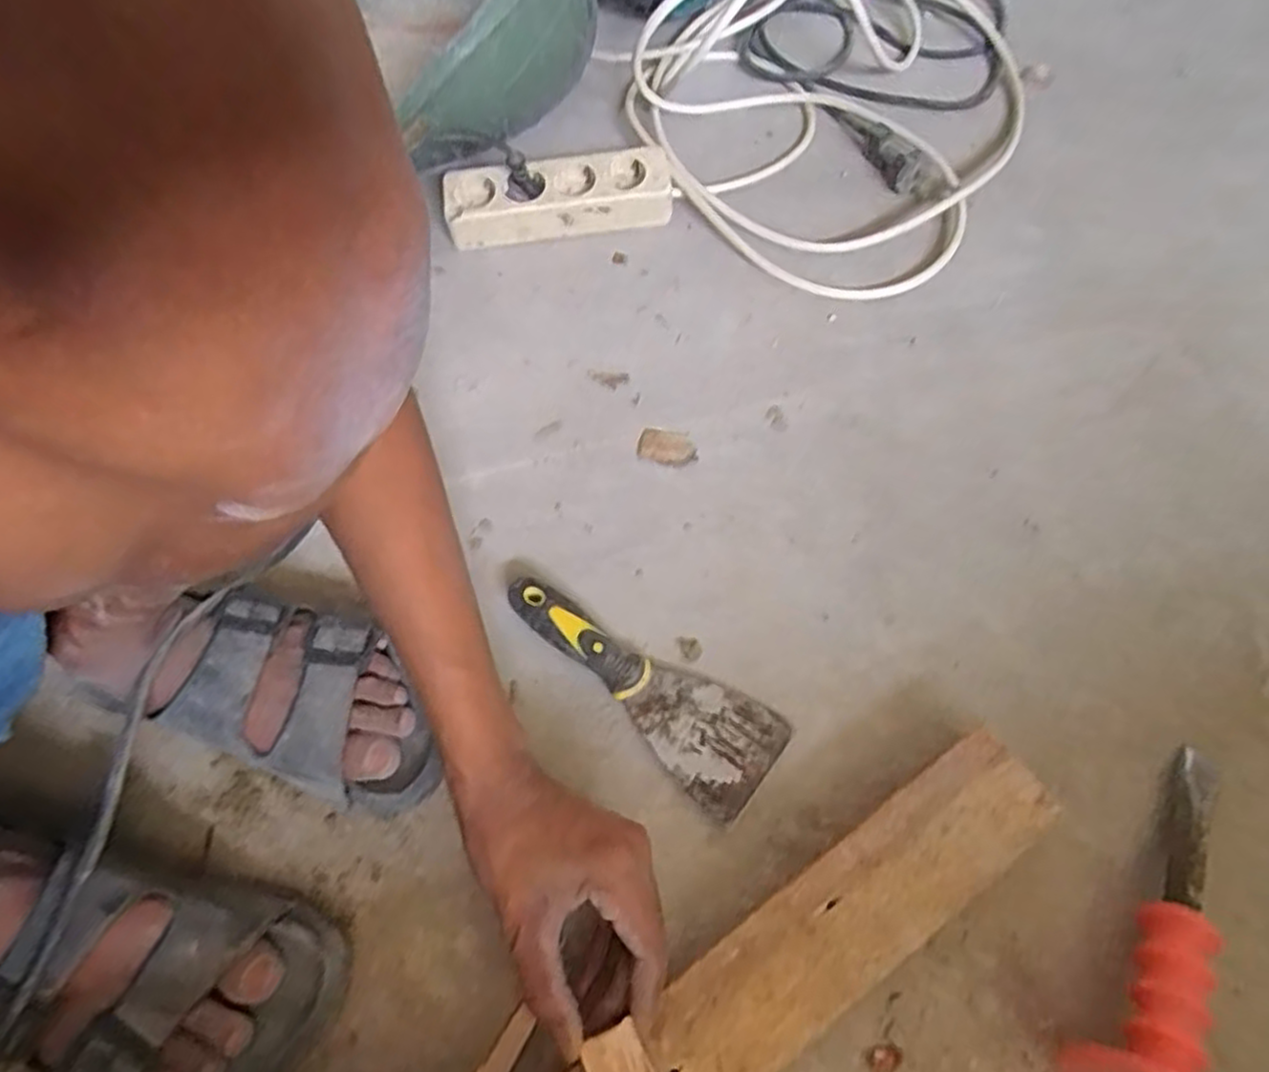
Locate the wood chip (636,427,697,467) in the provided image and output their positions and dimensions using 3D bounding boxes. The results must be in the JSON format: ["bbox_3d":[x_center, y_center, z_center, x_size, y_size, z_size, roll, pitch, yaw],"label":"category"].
[{"bbox_3d":[0.024,-0.067,0.560,0.043,0.004,0.029,17,63,13],"label":"wood chip"}]

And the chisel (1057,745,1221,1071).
[{"bbox_3d":[0.278,0.198,0.385,0.070,0.077,0.203,28,52,18],"label":"chisel"}]

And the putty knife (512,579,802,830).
[{"bbox_3d":[-0.001,0.090,0.467,0.193,0.025,0.068,33,67,20],"label":"putty knife"}]

